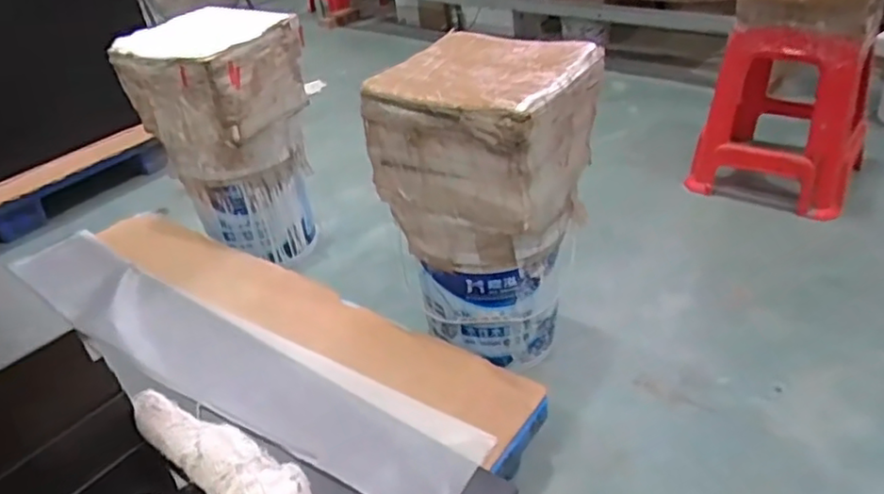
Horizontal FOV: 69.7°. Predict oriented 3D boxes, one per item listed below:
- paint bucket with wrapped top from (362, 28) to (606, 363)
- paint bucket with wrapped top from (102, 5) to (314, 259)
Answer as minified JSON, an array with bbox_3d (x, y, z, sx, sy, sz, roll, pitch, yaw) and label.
[{"bbox_3d":[0.088,-0.078,1.205,0.315,0.549,0.300,19,42,32],"label":"paint bucket with wrapped top"},{"bbox_3d":[-0.520,-0.266,1.604,0.324,0.574,0.312,10,38,21],"label":"paint bucket with wrapped top"}]

